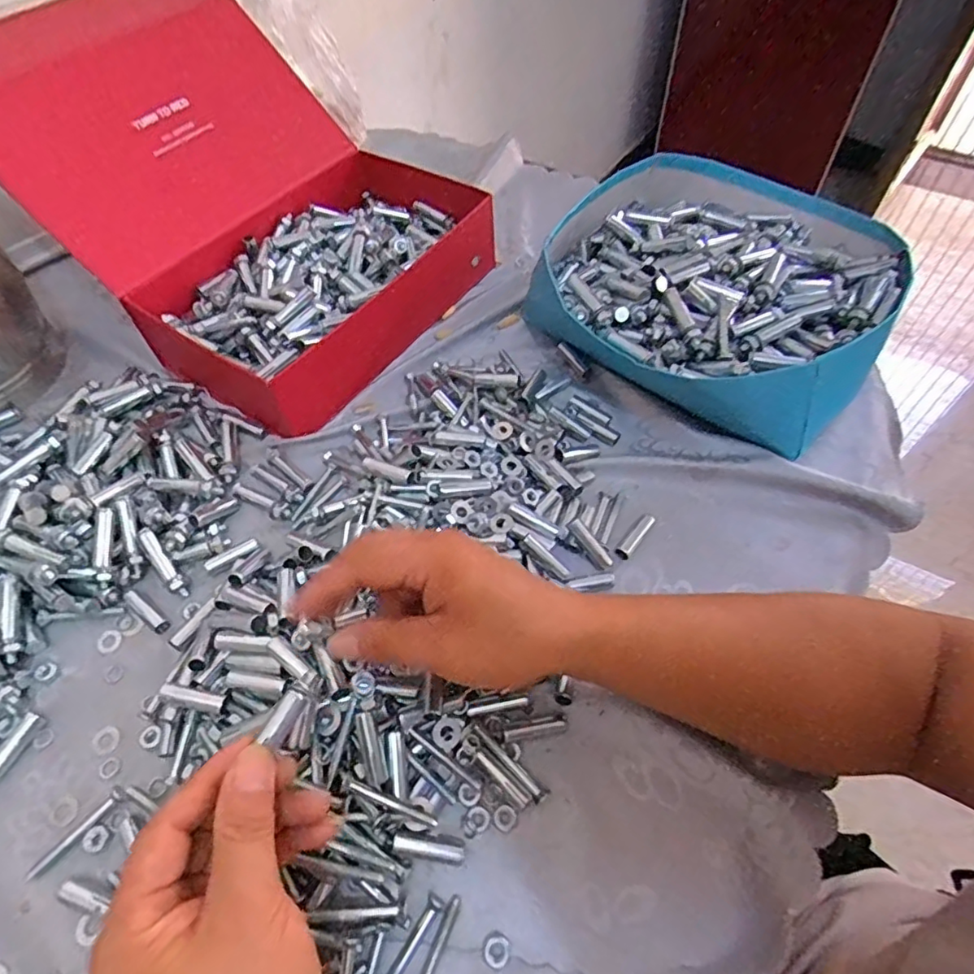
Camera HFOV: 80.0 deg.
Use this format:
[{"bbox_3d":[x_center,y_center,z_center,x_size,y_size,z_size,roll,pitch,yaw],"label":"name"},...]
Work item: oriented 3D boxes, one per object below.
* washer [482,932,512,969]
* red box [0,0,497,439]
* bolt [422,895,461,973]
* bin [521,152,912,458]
[{"bbox_3d":[0.005,0.235,0.294,0.014,0.004,0.014,0,56,1],"label":"washer"},{"bbox_3d":[-0.225,-0.275,0.530,0.364,0.194,0.297,30,61,19],"label":"red box"},{"bbox_3d":[-0.028,0.238,0.293,0.007,0.006,0.055,21,59,15],"label":"bolt"},{"bbox_3d":[0.202,-0.180,0.523,0.290,0.087,0.296,35,63,22],"label":"bin"}]

